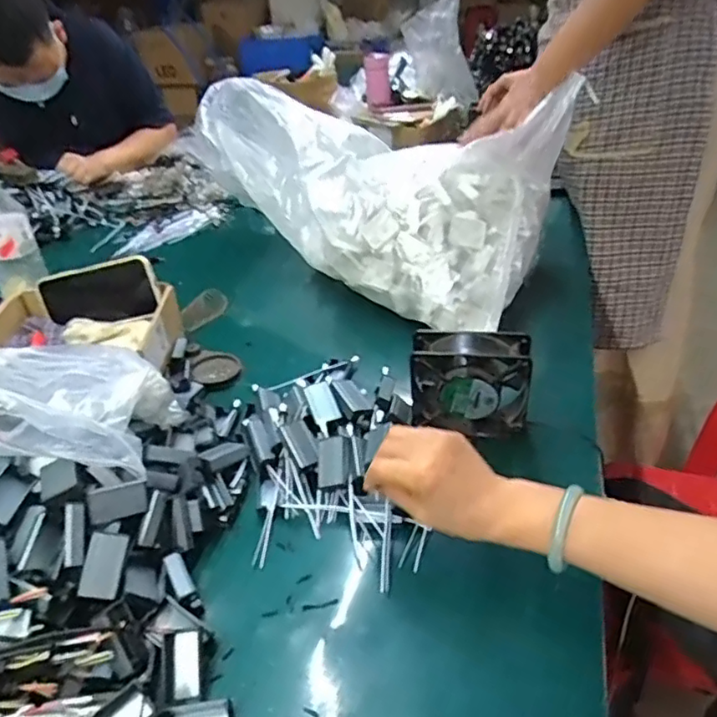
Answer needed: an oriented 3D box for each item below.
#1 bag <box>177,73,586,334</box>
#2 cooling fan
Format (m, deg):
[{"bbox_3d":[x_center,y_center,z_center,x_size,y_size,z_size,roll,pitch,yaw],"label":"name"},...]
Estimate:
[{"bbox_3d":[-0.001,-0.290,0.981,0.643,0.232,0.291,26,44,36],"label":"bag"},{"bbox_3d":[0.115,0.030,0.637,0.119,0.114,0.045,2,35,9],"label":"cooling fan"}]

